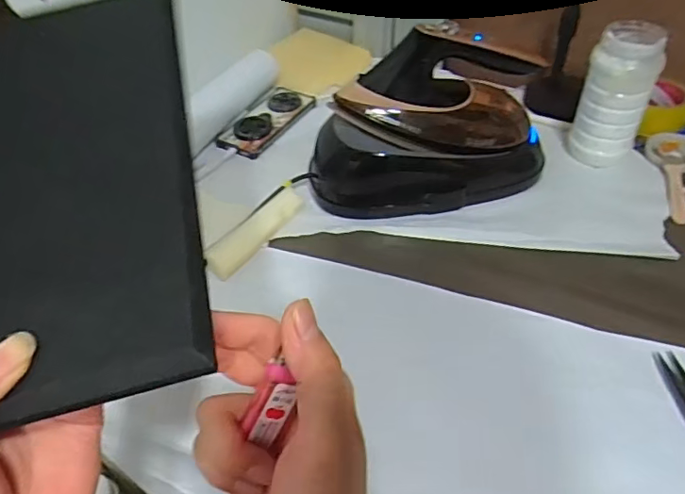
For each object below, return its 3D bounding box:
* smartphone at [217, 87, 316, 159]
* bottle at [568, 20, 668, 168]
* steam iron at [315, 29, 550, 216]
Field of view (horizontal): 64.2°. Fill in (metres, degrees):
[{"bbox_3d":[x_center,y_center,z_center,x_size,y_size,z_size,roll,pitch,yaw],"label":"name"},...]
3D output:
[{"bbox_3d":[-0.113,-0.191,0.831,0.083,0.014,0.162,25,53,25],"label":"smartphone"},{"bbox_3d":[0.344,-0.188,0.690,0.079,0.164,0.060,20,51,22],"label":"bottle"},{"bbox_3d":[0.108,-0.149,0.658,0.296,0.180,0.131,-1,46,3],"label":"steam iron"}]

